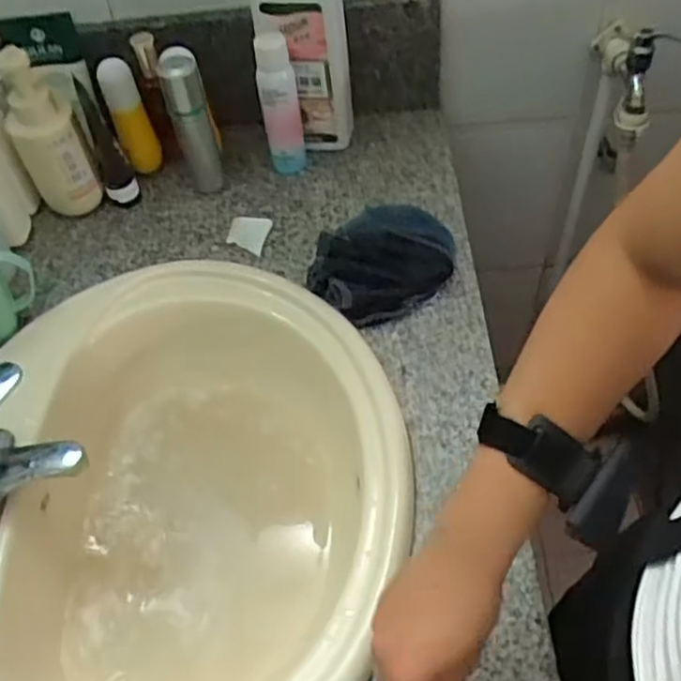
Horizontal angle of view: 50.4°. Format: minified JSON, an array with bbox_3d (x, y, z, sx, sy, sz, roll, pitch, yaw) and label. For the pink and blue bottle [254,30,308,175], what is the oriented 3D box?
[{"bbox_3d":[-0.070,-0.277,0.855,0.045,0.169,0.035,-11,53,-3],"label":"pink and blue bottle"}]

